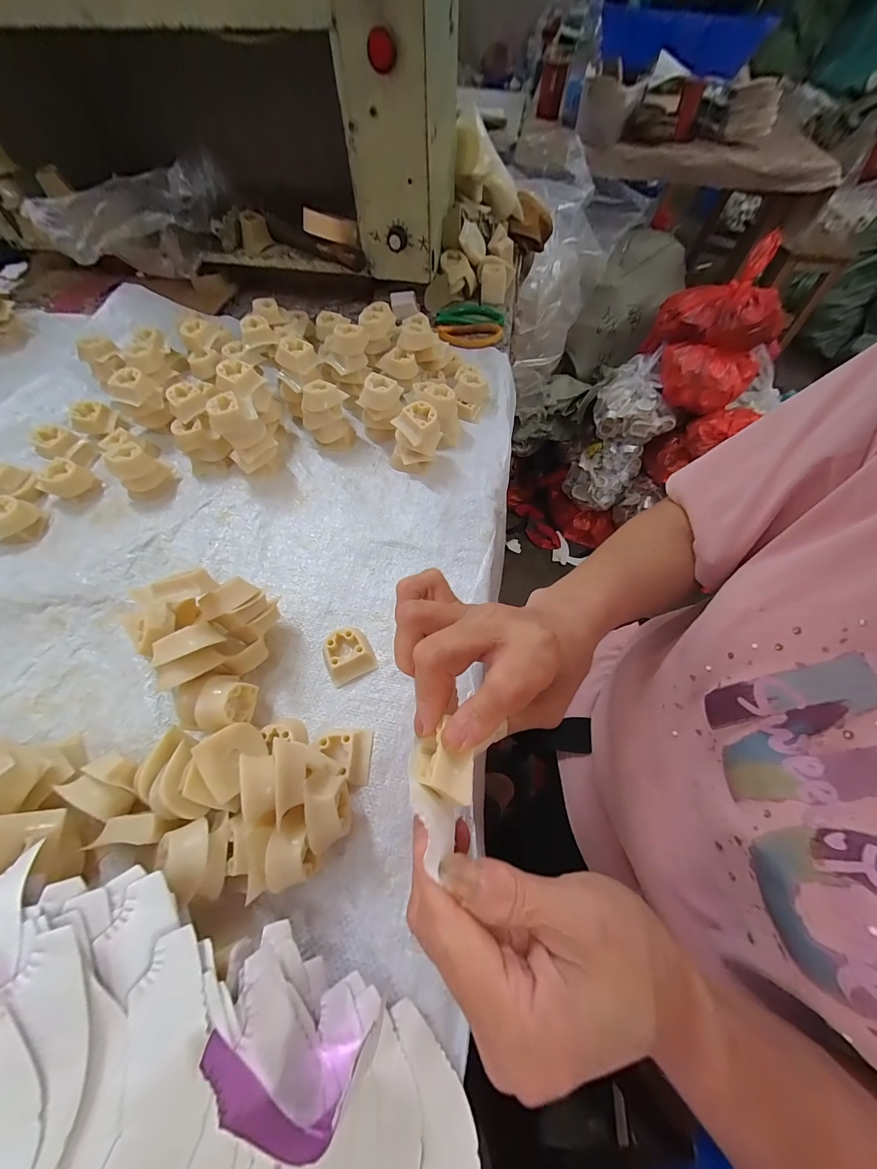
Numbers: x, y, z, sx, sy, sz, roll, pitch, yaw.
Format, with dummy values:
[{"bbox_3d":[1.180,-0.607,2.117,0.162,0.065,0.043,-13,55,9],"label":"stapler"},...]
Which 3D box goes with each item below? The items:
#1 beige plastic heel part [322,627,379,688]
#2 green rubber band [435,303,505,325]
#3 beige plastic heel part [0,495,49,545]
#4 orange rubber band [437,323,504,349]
[{"bbox_3d":[-0.076,0.056,0.313,0.037,0.017,0.045,-25,63,-15],"label":"beige plastic heel part"},{"bbox_3d":[0.048,-0.405,0.567,0.099,0.012,0.068,5,59,2],"label":"green rubber band"},{"bbox_3d":[-0.412,-0.064,0.365,0.035,0.026,0.039,-23,63,-14],"label":"beige plastic heel part"},{"bbox_3d":[0.047,-0.361,0.542,0.091,0.008,0.056,-9,60,-7],"label":"orange rubber band"}]

